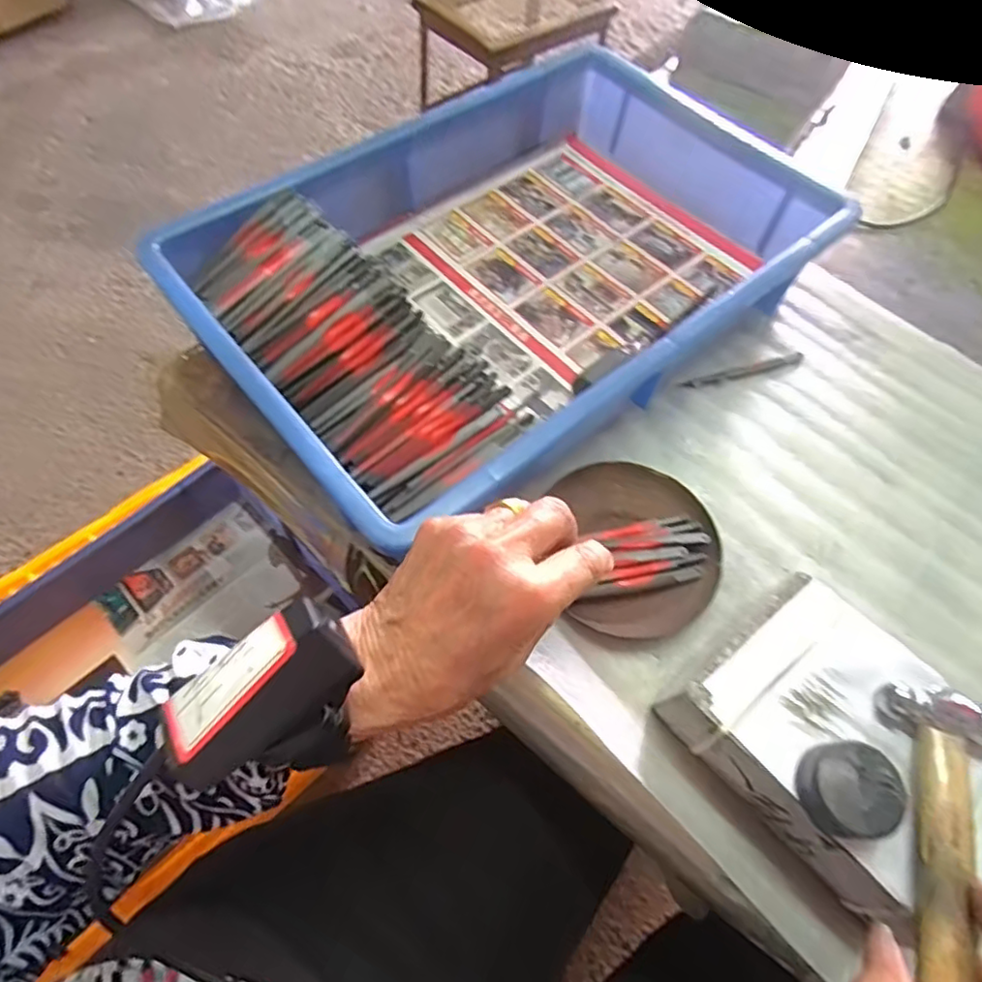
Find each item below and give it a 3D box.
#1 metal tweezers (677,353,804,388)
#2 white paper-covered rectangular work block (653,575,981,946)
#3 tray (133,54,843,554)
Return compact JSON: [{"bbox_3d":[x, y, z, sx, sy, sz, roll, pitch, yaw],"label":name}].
[{"bbox_3d":[0.192,-0.090,0.462,0.105,0.004,0.009,-16,63,-12],"label":"metal tweezers"},{"bbox_3d":[0.173,0.132,0.306,0.106,0.062,0.143,-37,69,-21],"label":"white paper-covered rectangular work block"},{"bbox_3d":[0.021,-0.162,0.449,0.426,0.076,0.276,-35,69,-20],"label":"tray"}]

